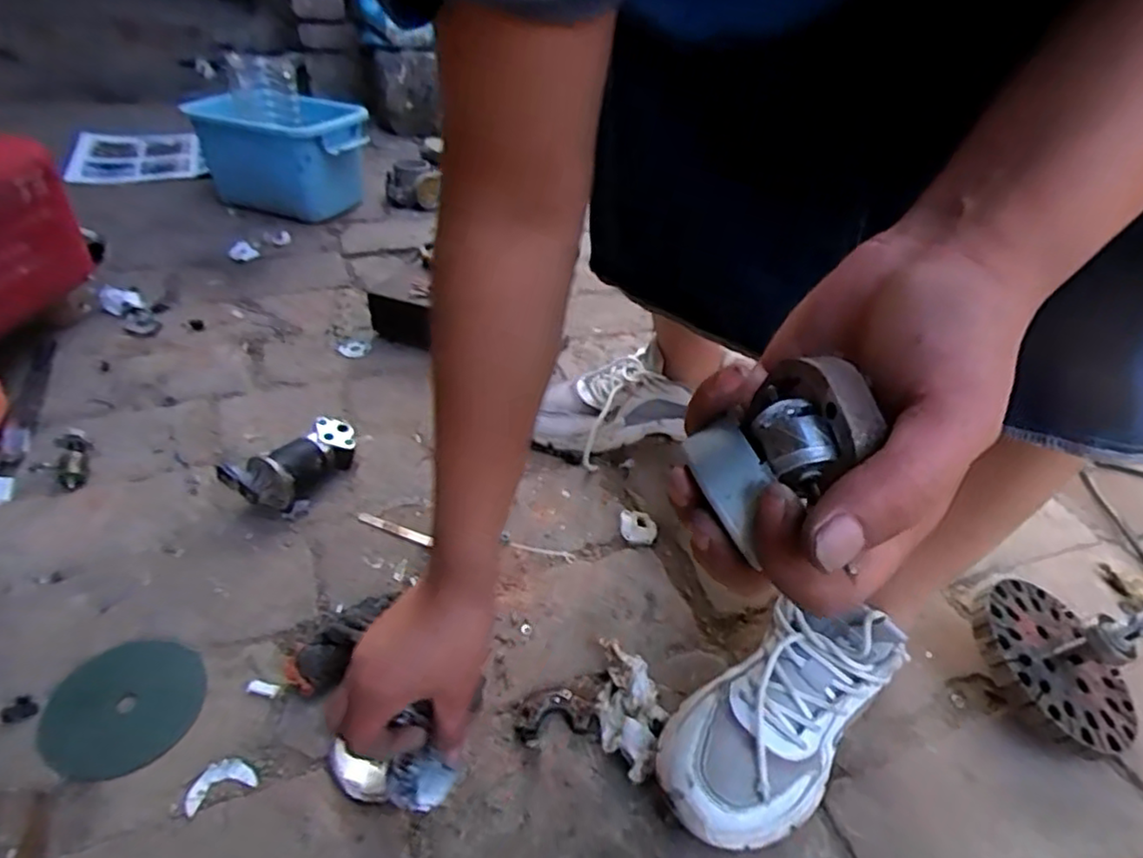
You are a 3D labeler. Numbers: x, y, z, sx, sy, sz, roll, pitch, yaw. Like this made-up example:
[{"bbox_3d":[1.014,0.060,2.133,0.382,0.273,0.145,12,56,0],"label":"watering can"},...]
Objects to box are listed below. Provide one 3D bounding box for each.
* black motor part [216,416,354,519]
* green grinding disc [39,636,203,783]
[{"bbox_3d":[-0.268,0.038,0.656,0.067,0.048,0.134,32,44,28],"label":"black motor part"},{"bbox_3d":[-0.323,0.201,0.483,0.097,0.007,0.103,7,40,-6],"label":"green grinding disc"}]

